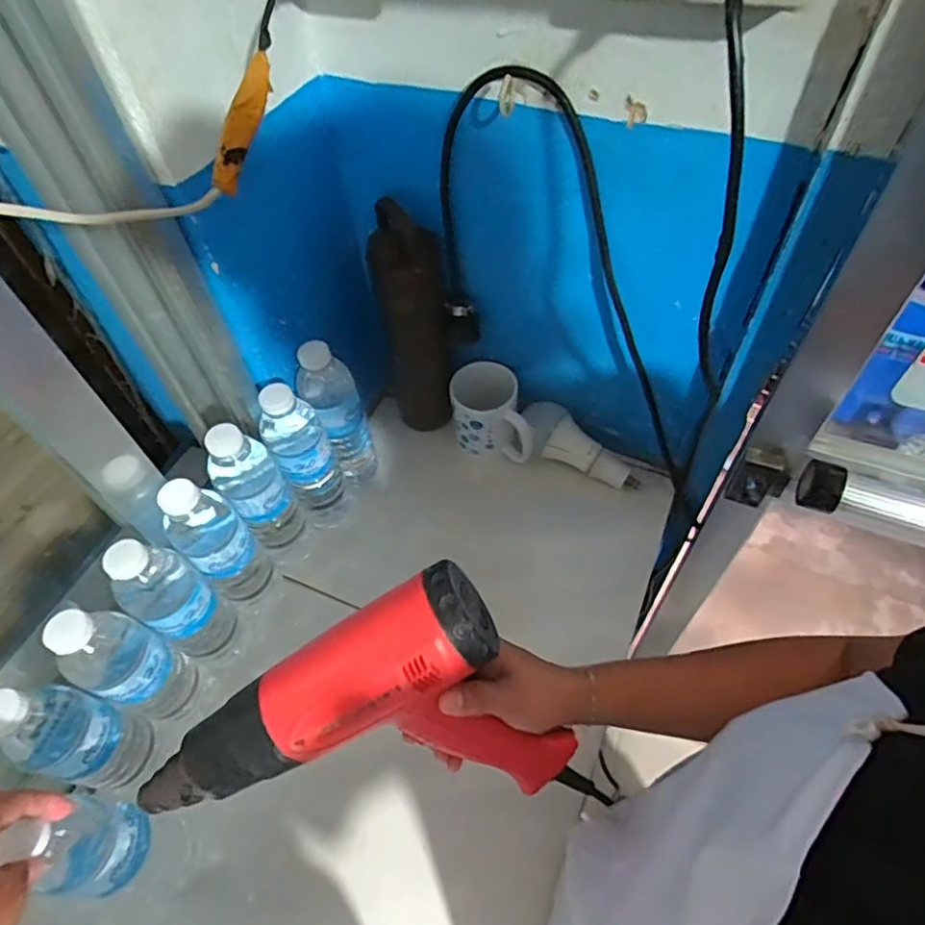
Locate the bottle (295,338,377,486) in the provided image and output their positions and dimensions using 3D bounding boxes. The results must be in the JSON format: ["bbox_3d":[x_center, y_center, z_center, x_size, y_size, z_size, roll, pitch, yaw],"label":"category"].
[{"bbox_3d":[-0.135,-0.047,0.656,0.058,0.196,0.054,-18,55,-9],"label":"bottle"}]

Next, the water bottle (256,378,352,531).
[{"bbox_3d":[-0.162,0.004,0.629,0.058,0.205,0.060,-19,55,-10],"label":"water bottle"}]

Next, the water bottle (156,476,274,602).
[{"bbox_3d":[-0.226,0.085,0.568,0.050,0.191,0.060,38,65,26],"label":"water bottle"}]

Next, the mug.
[{"bbox_3d":[0.035,-0.058,0.716,0.093,0.088,0.085,-2,54,2],"label":"mug"}]

